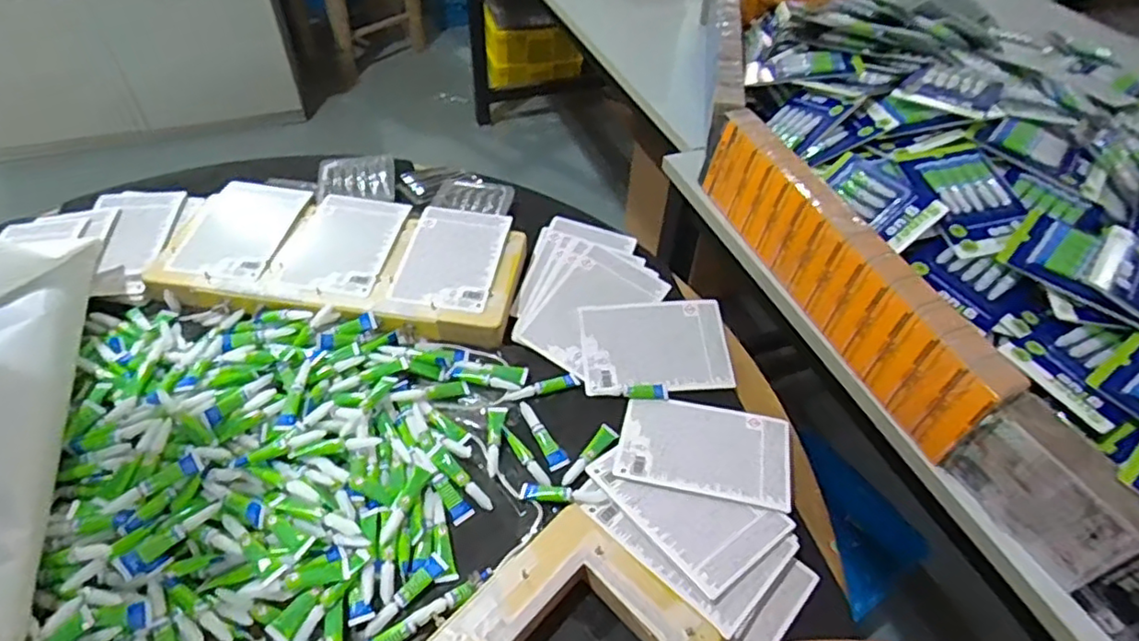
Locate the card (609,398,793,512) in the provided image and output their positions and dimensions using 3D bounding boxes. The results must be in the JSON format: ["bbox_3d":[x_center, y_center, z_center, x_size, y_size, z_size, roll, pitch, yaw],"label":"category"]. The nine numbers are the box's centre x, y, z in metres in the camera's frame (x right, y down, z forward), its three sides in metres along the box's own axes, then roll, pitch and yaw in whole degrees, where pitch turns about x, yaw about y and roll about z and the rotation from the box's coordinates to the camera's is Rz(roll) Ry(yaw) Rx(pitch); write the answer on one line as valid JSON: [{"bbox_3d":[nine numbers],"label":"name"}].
[{"bbox_3d":[0.138,0.129,0.652,0.167,0.007,0.113,10,42,11],"label":"card"}]

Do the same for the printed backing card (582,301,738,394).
[{"bbox_3d":[0.100,0.029,0.740,0.169,0.010,0.115,-3,64,-6],"label":"printed backing card"}]

